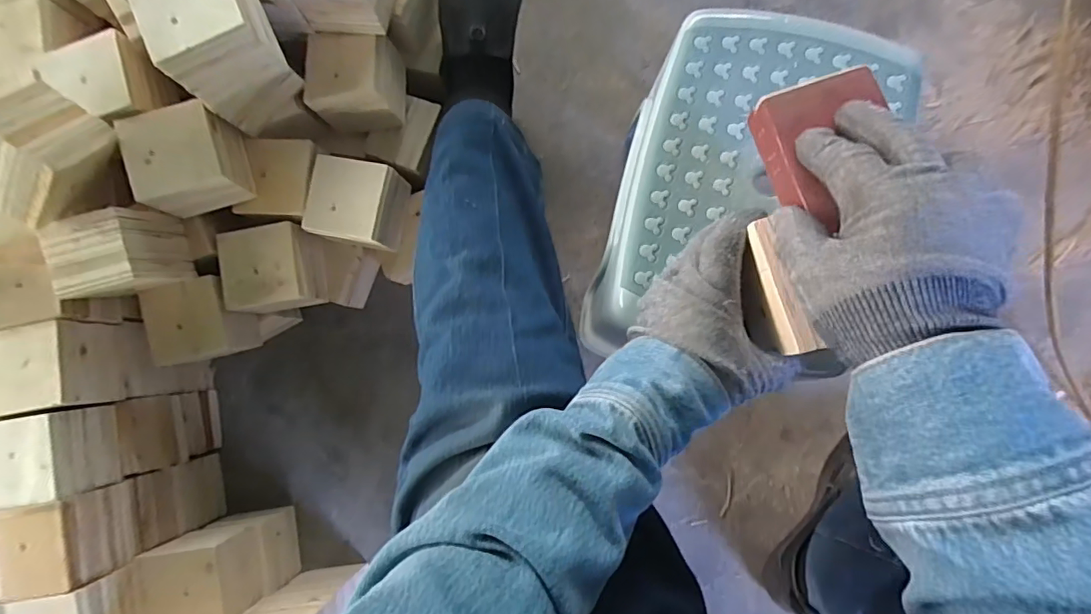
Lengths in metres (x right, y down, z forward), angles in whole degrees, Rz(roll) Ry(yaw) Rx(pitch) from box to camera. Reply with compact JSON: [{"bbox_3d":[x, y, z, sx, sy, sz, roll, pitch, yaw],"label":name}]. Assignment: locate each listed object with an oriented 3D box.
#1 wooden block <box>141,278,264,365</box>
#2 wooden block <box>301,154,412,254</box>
[{"bbox_3d":[-0.439,0.021,0.687,0.106,0.085,0.100,-9,85,5],"label":"wooden block"},{"bbox_3d":[-0.240,-0.128,0.672,0.101,0.072,0.102,11,87,6],"label":"wooden block"}]

